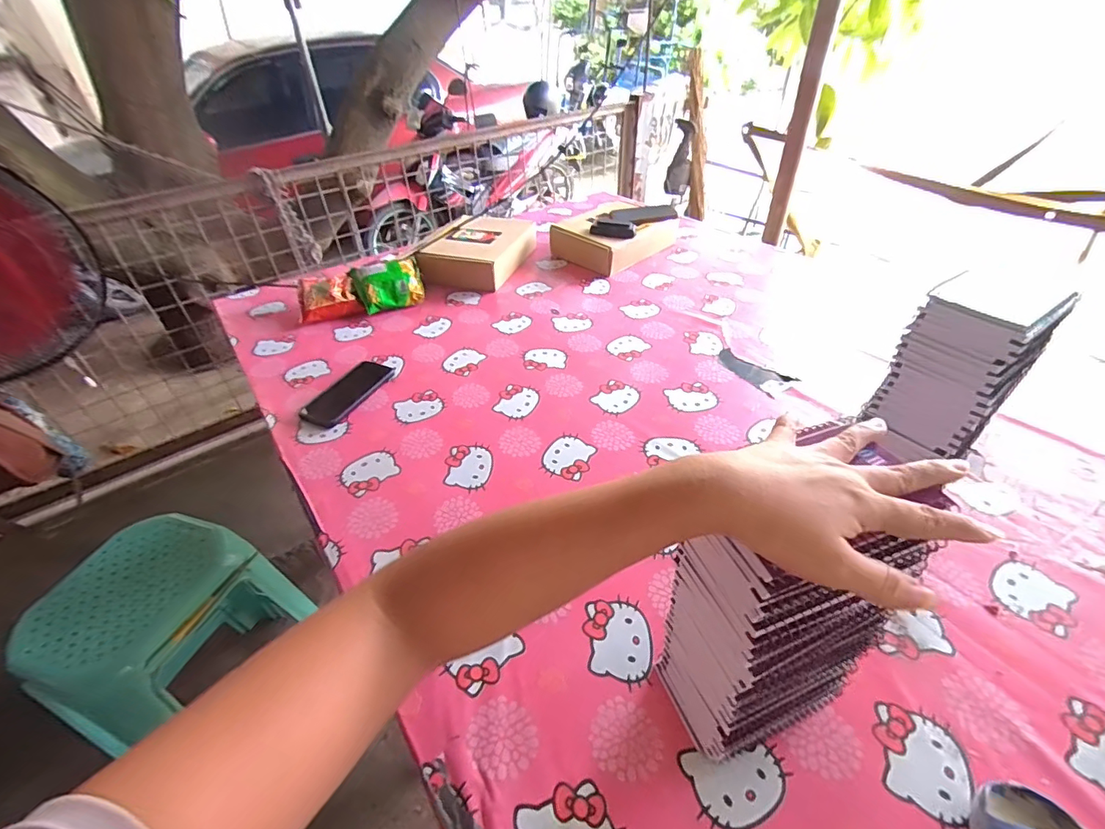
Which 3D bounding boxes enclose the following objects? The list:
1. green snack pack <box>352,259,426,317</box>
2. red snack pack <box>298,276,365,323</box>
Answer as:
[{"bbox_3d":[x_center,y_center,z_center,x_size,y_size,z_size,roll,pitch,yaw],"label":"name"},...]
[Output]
[{"bbox_3d":[-0.363,-0.289,1.080,0.144,0.045,0.125,-20,70,-11],"label":"green snack pack"},{"bbox_3d":[-0.484,-0.253,1.062,0.126,0.063,0.095,-11,42,-10],"label":"red snack pack"}]

